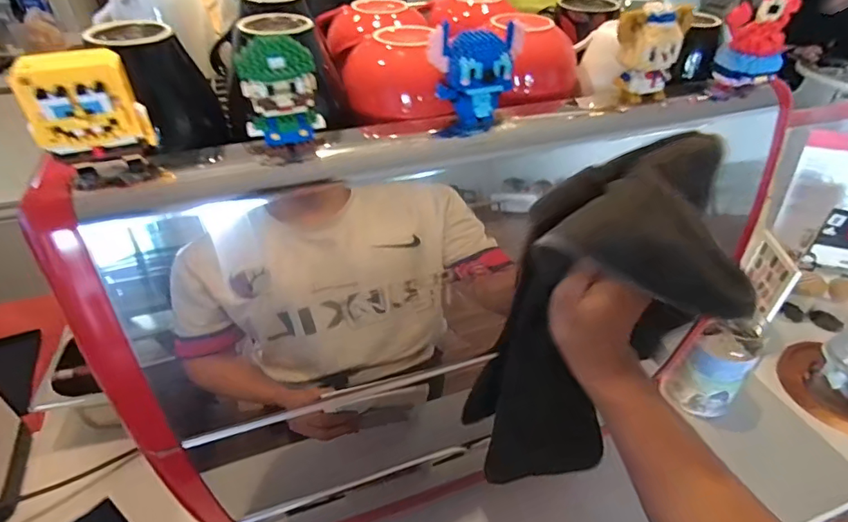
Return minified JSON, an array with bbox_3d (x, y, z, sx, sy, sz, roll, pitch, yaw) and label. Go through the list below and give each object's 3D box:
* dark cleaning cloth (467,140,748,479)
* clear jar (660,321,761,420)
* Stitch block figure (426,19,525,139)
[{"bbox_3d":[0.123,0.068,0.398,0.128,0.327,0.114,1,37,-19],"label":"dark cleaning cloth"},{"bbox_3d":[0.436,0.157,0.728,0.093,0.125,0.084,-30,48,-33],"label":"clear jar"},{"bbox_3d":[0.032,-0.114,0.312,0.053,0.069,0.035,8,39,8],"label":"Stitch block figure"}]

